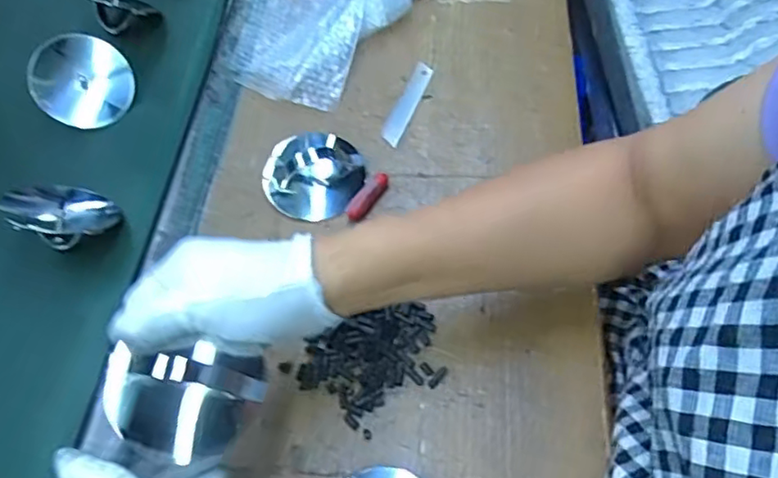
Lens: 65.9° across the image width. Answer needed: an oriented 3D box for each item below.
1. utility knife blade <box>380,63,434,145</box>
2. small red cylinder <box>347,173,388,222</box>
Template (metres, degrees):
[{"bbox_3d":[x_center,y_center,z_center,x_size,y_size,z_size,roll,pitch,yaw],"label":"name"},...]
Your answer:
[{"bbox_3d":[0.018,-0.126,0.552,0.019,0.004,0.101,17,60,15],"label":"utility knife blade"},{"bbox_3d":[-0.017,-0.034,0.485,0.014,0.011,0.047,31,65,22],"label":"small red cylinder"}]

